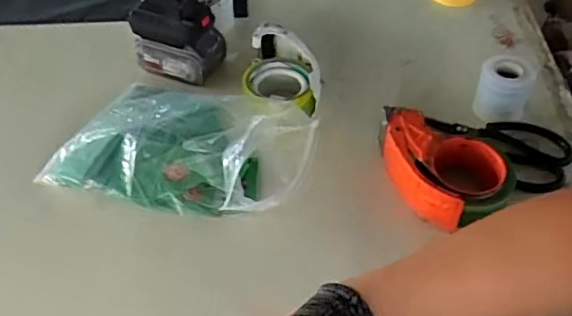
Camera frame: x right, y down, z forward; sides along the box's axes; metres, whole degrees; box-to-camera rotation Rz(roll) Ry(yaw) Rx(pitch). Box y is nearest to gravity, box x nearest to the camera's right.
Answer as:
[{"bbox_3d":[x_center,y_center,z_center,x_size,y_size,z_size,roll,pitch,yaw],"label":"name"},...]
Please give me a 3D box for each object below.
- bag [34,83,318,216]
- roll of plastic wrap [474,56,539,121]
[{"bbox_3d":[-0.122,-0.011,0.710,0.278,0.097,0.179,11,48,12],"label":"bag"},{"bbox_3d":[0.271,-0.087,0.735,0.063,0.067,0.065,16,49,16],"label":"roll of plastic wrap"}]

